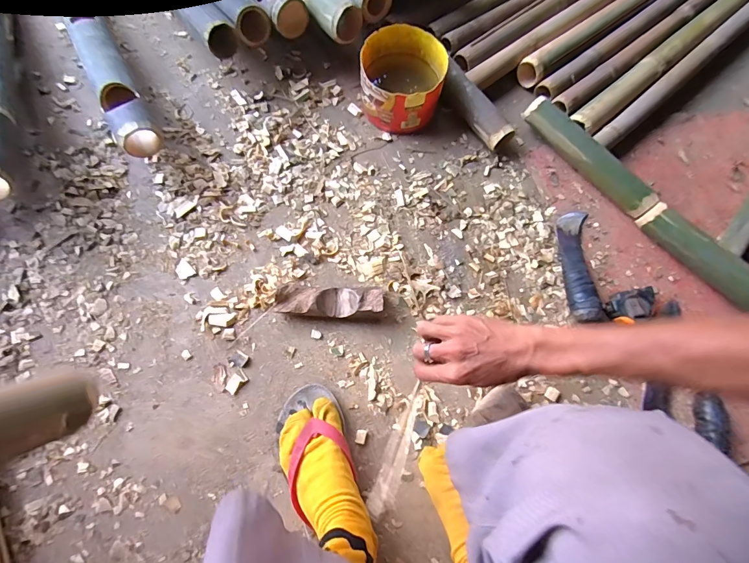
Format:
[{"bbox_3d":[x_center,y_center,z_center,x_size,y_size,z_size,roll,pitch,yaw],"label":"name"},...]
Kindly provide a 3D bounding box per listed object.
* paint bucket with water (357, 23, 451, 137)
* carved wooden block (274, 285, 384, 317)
[{"bbox_3d":[0.051,-0.369,0.699,0.149,0.095,0.159,1,72,-2],"label":"paint bucket with water"},{"bbox_3d":[-0.068,0.032,0.580,0.162,0.040,0.046,2,72,-1],"label":"carved wooden block"}]

